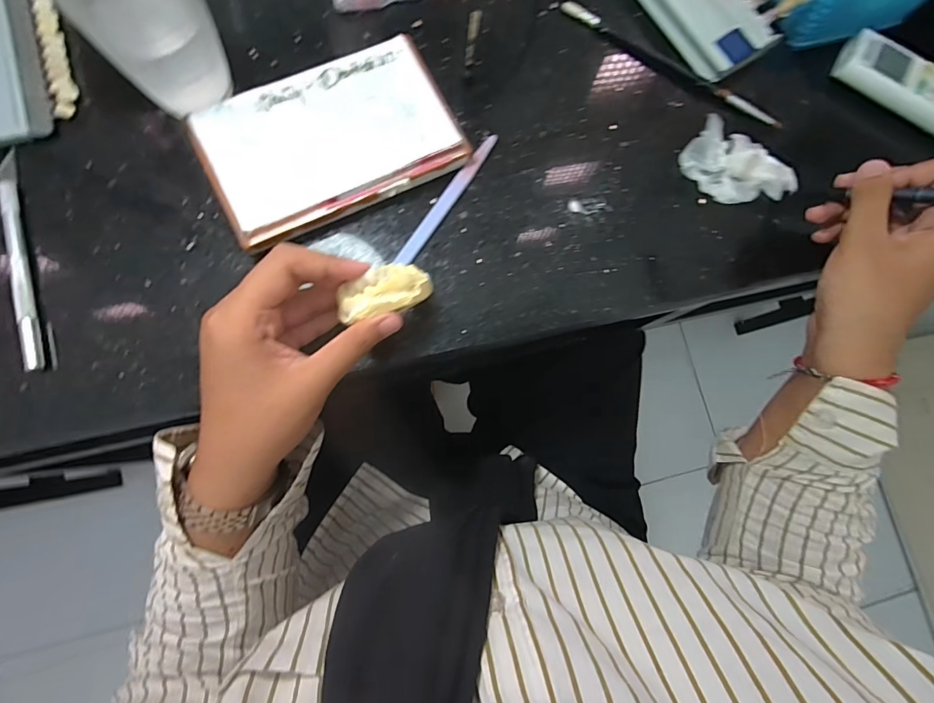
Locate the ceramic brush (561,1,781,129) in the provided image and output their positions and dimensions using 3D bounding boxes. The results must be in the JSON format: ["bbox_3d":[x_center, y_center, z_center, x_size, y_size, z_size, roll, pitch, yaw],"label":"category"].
[{"bbox_3d":[0.153,-0.216,0.325,0.181,0.014,0.009,30,79,3],"label":"ceramic brush"}]

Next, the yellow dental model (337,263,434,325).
[{"bbox_3d":[-0.043,-0.032,0.236,0.051,0.017,0.024,-22,87,-16],"label":"yellow dental model"}]

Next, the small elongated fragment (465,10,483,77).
[{"bbox_3d":[0.002,-0.196,0.286,0.007,0.056,0.008,8,79,-2],"label":"small elongated fragment"}]

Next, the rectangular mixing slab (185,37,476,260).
[{"bbox_3d":[-0.084,-0.134,0.275,0.150,0.021,0.091,-28,82,-8],"label":"rectangular mixing slab"}]

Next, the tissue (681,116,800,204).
[{"bbox_3d":[0.193,-0.130,0.309,0.075,0.014,0.055,40,79,4],"label":"tissue"}]

